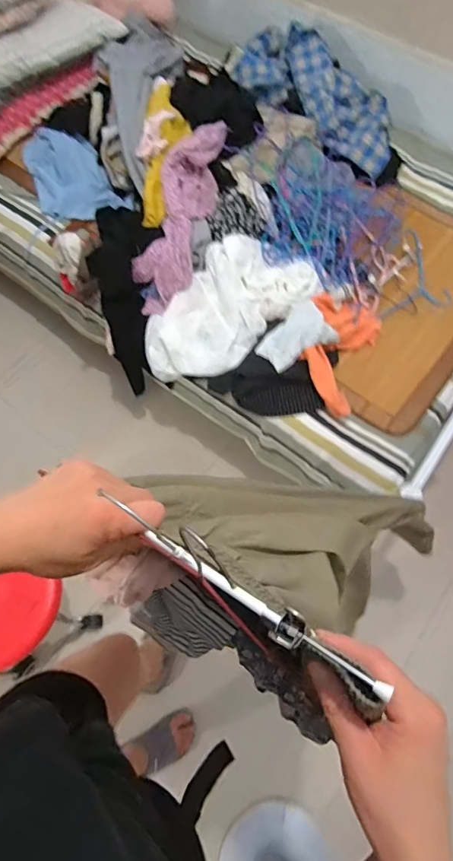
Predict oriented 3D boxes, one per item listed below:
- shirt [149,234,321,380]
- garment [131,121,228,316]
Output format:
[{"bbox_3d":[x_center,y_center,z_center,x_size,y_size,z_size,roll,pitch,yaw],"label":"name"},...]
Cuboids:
[{"bbox_3d":[0.003,-0.324,1.249,0.473,0.205,0.262,-40,73,-17],"label":"shirt"},{"bbox_3d":[-0.123,-0.583,1.235,0.152,0.093,0.540,16,85,5],"label":"garment"}]

